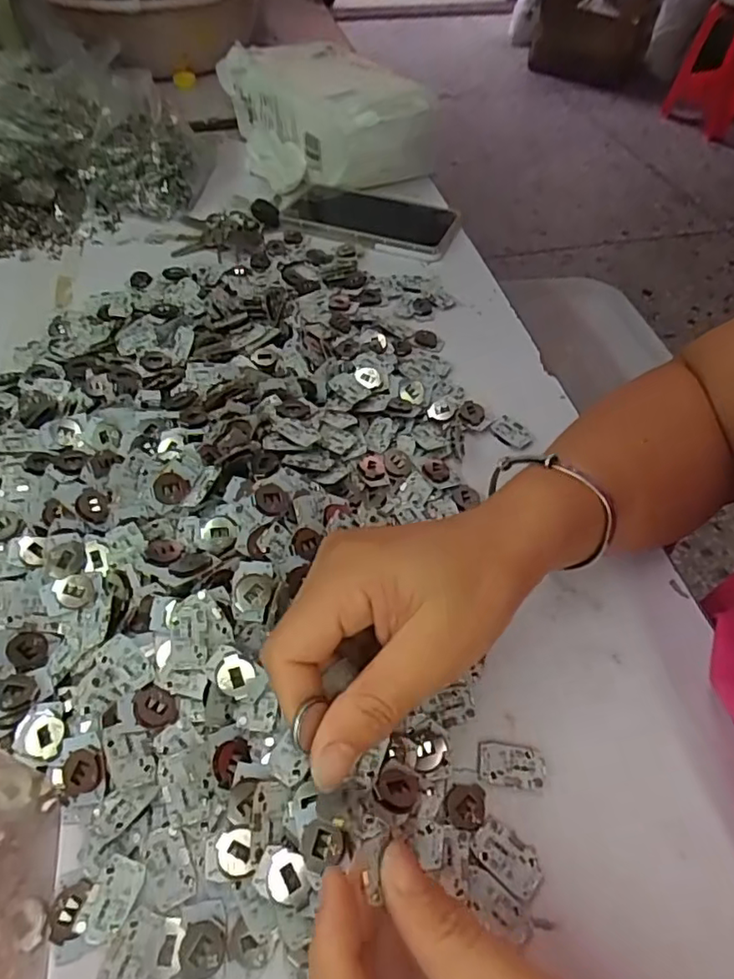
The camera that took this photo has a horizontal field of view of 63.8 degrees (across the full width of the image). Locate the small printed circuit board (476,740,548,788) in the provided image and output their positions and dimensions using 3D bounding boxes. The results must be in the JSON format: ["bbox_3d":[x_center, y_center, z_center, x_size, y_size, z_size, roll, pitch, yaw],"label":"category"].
[{"bbox_3d":[0.068,0.127,0.274,0.030,0.004,0.018,6,52,4],"label":"small printed circuit board"}]

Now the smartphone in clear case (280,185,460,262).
[{"bbox_3d":[0.002,-0.268,0.575,0.175,0.012,0.090,23,54,15],"label":"smartphone in clear case"}]

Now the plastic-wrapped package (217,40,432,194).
[{"bbox_3d":[-0.048,-0.404,0.639,0.164,0.084,0.282,-17,54,-15],"label":"plastic-wrapped package"}]

